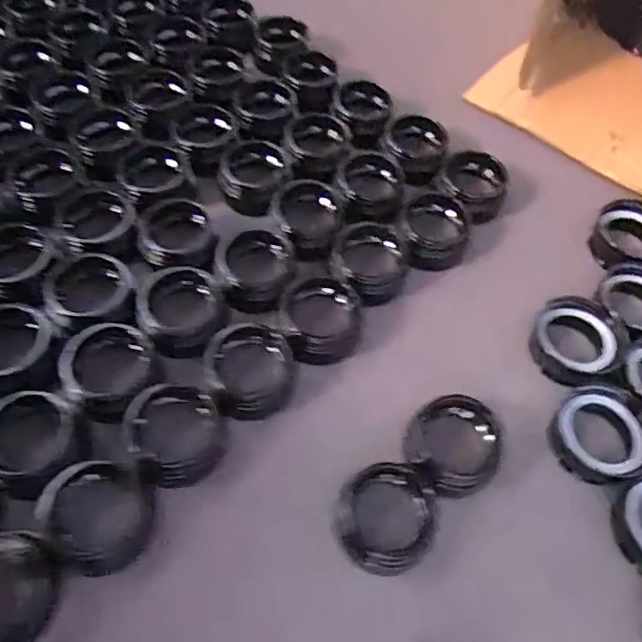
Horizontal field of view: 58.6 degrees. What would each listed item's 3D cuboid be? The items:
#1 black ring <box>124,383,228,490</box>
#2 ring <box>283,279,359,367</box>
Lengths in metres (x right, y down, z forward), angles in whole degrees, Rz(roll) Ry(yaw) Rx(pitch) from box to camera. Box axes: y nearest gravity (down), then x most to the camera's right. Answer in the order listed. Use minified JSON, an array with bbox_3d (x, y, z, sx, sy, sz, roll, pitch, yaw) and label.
[{"bbox_3d":[-0.100,0.081,0.402,0.065,0.030,0.066,2,58,-3],"label":"black ring"},{"bbox_3d":[0.000,-0.001,0.455,0.059,0.025,0.066,-9,60,-9],"label":"ring"}]

